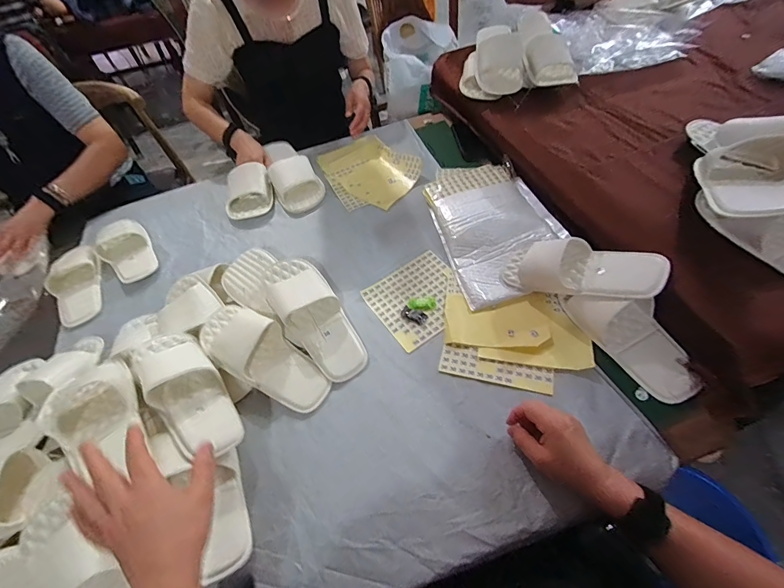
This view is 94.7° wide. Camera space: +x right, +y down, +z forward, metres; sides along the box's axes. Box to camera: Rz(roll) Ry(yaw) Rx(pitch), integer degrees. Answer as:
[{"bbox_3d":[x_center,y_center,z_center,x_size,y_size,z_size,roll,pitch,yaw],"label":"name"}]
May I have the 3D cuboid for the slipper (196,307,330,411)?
[{"bbox_3d":[-0.204,0.096,0.578,0.238,0.059,0.100,35,63,7],"label":"slipper"}]

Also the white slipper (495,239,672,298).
[{"bbox_3d":[0.294,-0.049,0.578,0.236,0.065,0.102,6,53,35],"label":"white slipper"}]

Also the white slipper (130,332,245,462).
[{"bbox_3d":[-0.302,0.150,0.548,0.087,0.068,0.231,-39,58,-19],"label":"white slipper"}]

